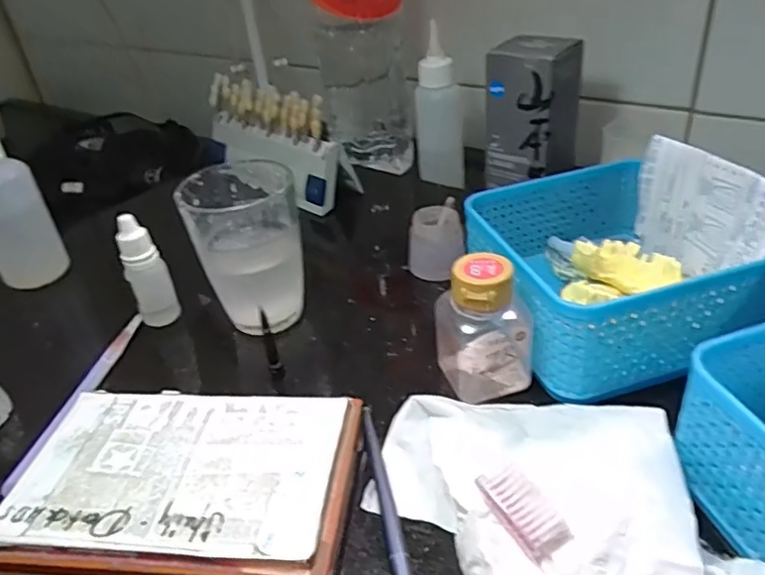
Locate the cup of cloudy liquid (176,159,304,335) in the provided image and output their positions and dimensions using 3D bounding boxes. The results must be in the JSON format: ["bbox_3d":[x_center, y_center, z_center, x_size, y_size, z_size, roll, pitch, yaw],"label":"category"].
[{"bbox_3d":[-0.082,-0.028,0.380,0.061,0.093,0.078,-12,35,-7],"label":"cup of cloudy liquid"}]

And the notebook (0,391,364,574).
[{"bbox_3d":[-0.090,0.090,0.274,0.148,0.023,0.093,-2,35,7],"label":"notebook"}]

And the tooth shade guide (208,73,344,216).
[{"bbox_3d":[-0.103,-0.133,0.544,0.172,0.089,0.032,26,25,36],"label":"tooth shade guide"}]

